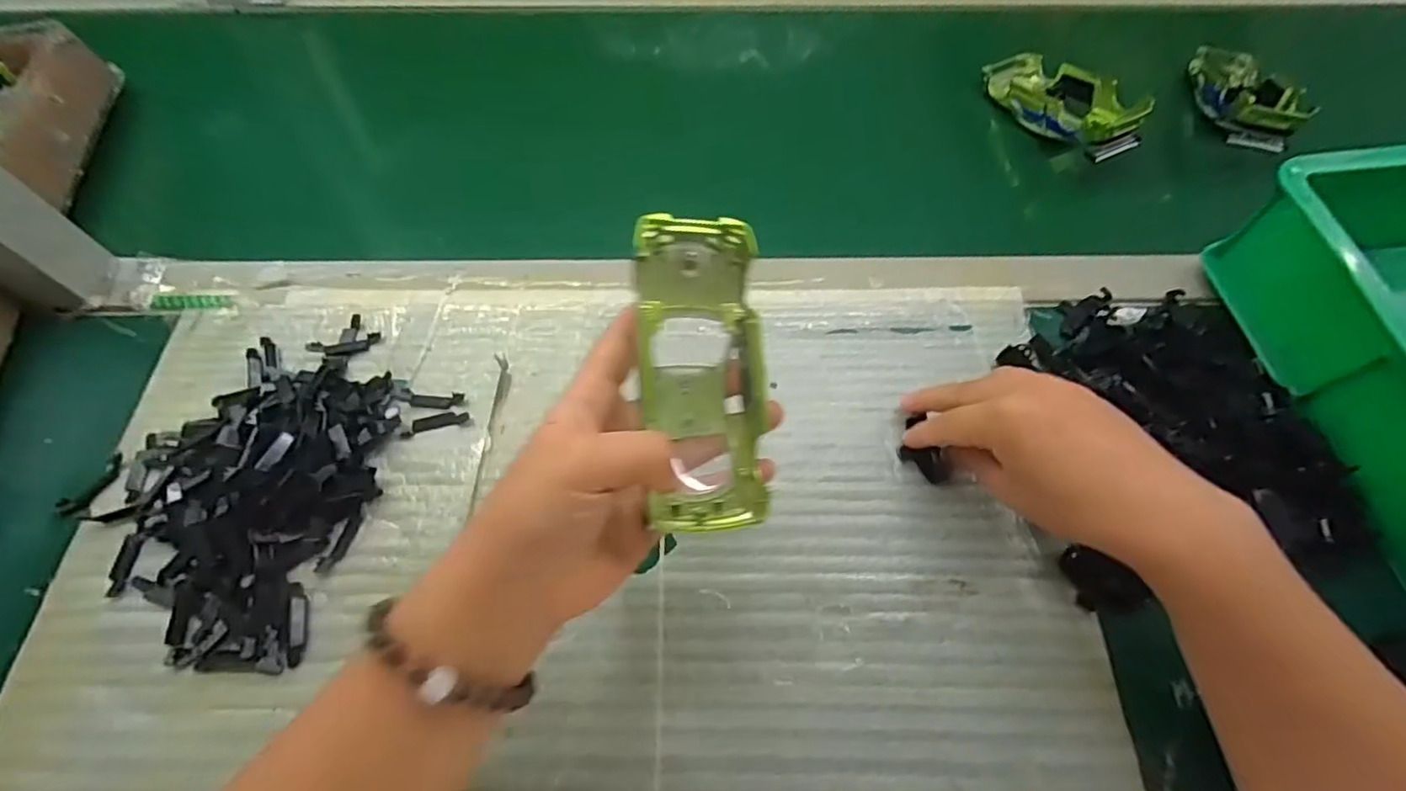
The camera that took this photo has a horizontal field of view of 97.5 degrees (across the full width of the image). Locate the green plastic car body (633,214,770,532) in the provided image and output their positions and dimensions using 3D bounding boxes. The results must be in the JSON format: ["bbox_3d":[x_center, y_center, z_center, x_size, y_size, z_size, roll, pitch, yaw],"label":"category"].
[{"bbox_3d":[0.000,-0.009,0.272,0.052,0.025,0.133,-5,88,-3],"label":"green plastic car body"}]

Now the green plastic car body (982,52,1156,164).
[{"bbox_3d":[0.280,-0.234,0.488,0.058,0.031,0.133,-19,52,-10],"label":"green plastic car body"}]

